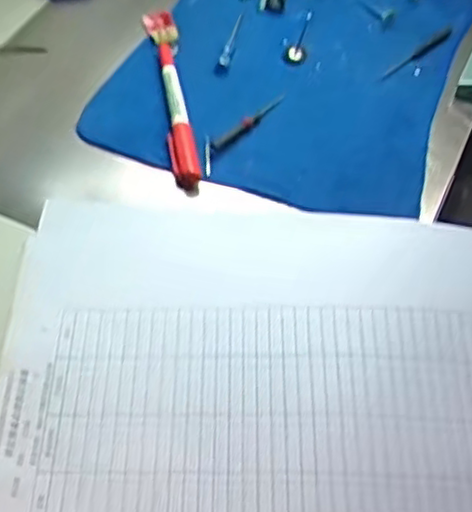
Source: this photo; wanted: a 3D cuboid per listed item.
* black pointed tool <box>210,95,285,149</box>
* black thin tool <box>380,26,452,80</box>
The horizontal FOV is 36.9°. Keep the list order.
[{"bbox_3d":[0.010,-0.097,0.510,0.008,0.010,0.075,39,66,24],"label":"black pointed tool"},{"bbox_3d":[0.142,-0.159,0.552,0.081,0.004,0.009,-36,63,-20],"label":"black thin tool"}]

